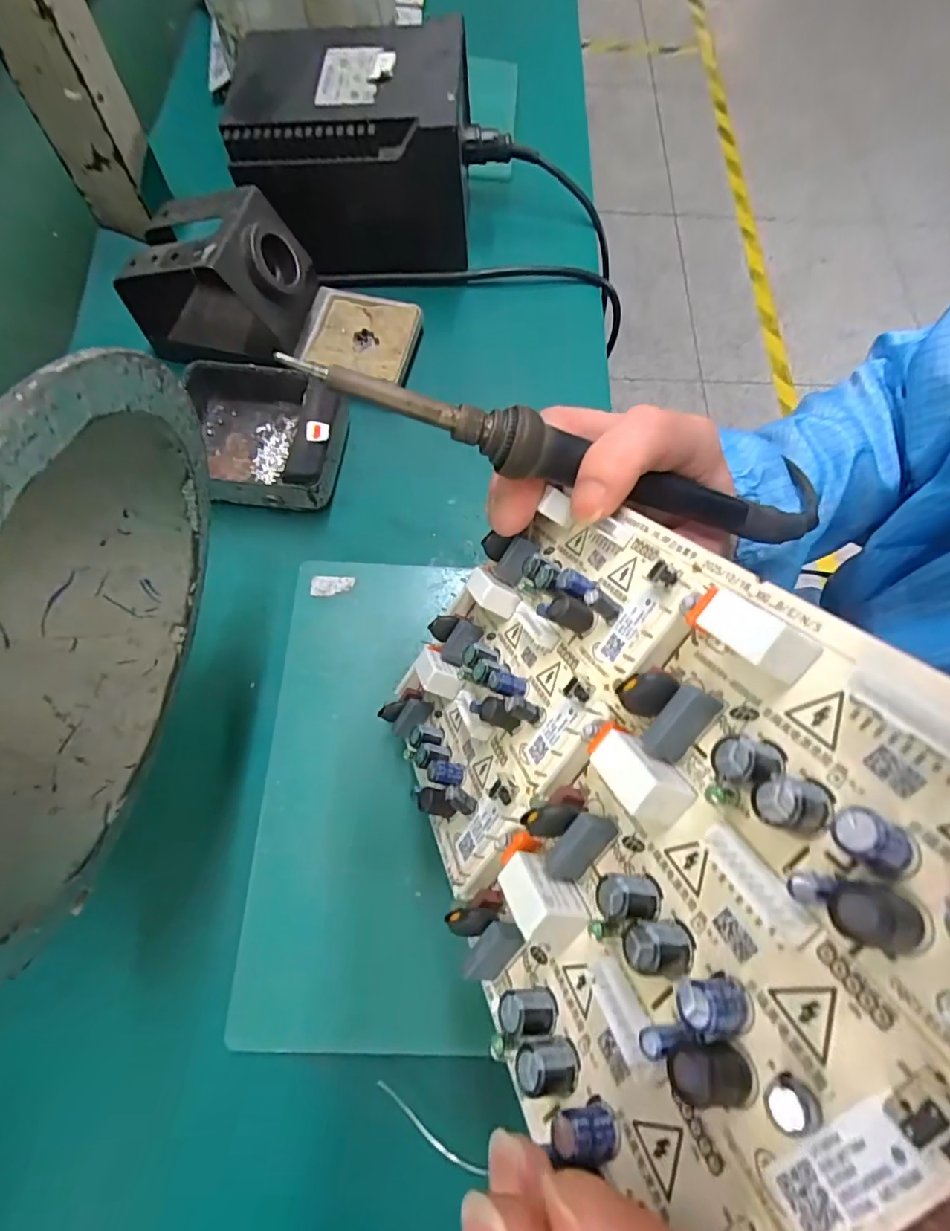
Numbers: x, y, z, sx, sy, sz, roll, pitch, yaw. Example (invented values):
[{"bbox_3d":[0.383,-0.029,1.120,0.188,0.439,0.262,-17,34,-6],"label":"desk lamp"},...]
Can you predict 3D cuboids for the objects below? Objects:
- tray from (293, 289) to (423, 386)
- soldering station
[{"bbox_3d":[-0.074,-0.180,0.342,0.070,0.016,0.063,10,69,2],"label":"tray"},{"bbox_3d":[-0.076,-0.307,0.353,0.139,0.094,0.115,3,69,-1],"label":"soldering station"}]

